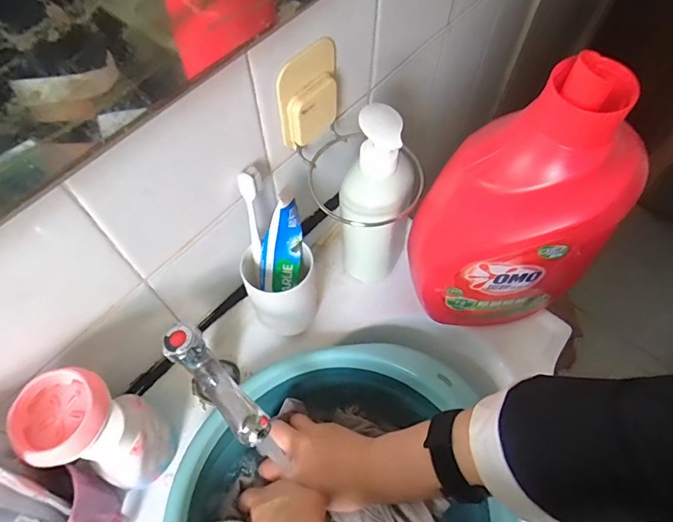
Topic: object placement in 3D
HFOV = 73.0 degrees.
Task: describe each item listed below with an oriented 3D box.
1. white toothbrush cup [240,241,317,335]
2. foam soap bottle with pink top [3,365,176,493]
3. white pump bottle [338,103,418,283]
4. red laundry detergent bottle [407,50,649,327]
[{"bbox_3d":[-0.058,0.036,0.478,0.073,0.097,0.061,-5,61,-4],"label":"white toothbrush cup"},{"bbox_3d":[-0.188,0.142,0.377,0.067,0.154,0.064,24,63,11],"label":"foam soap bottle with pink top"},{"bbox_3d":[0.040,-0.049,0.468,0.067,0.217,0.071,1,61,-1],"label":"white pump bottle"},{"bbox_3d":[0.153,-0.032,0.393,0.143,0.276,0.090,2,61,0],"label":"red laundry detergent bottle"}]

